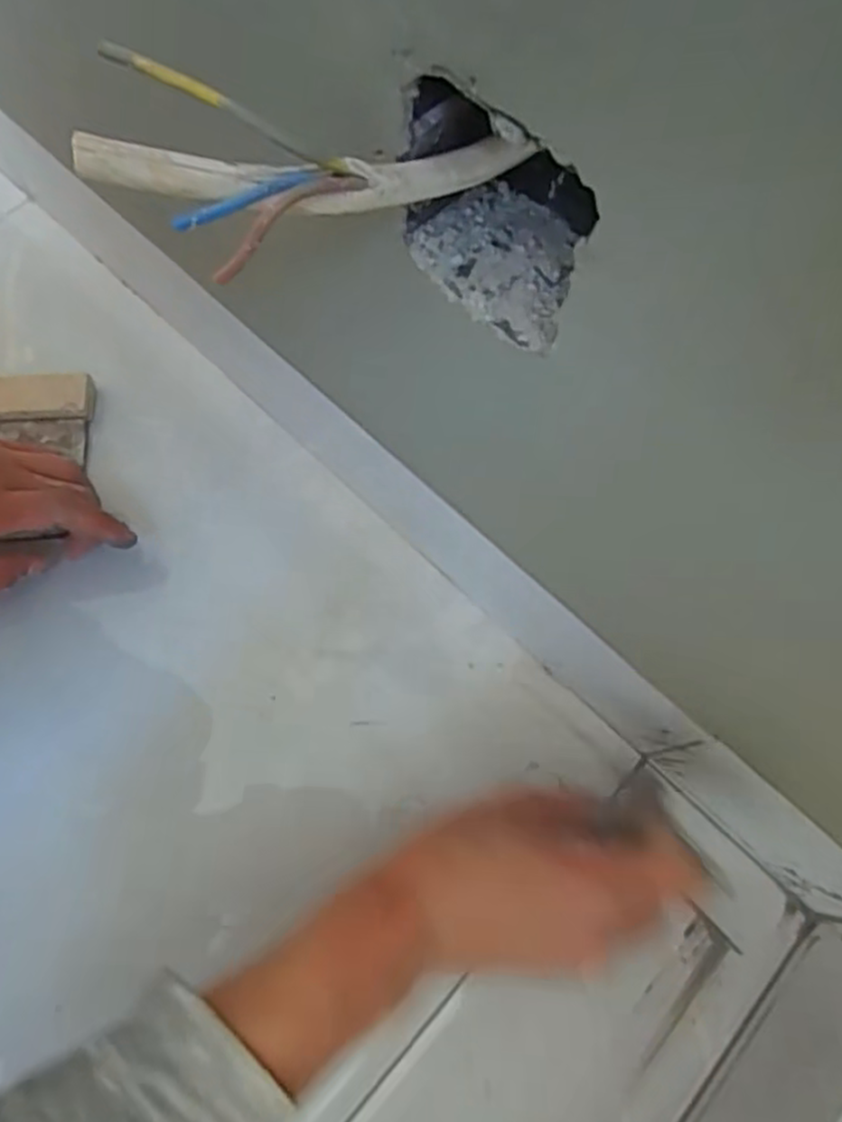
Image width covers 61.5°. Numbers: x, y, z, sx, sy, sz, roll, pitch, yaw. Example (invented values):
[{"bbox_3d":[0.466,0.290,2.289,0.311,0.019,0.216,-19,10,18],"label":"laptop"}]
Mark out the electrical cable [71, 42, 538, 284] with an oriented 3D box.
[{"bbox_3d":[-0.029,-0.109,0.183,0.112,0.040,0.035,-19,72,-10],"label":"electrical cable"}]

